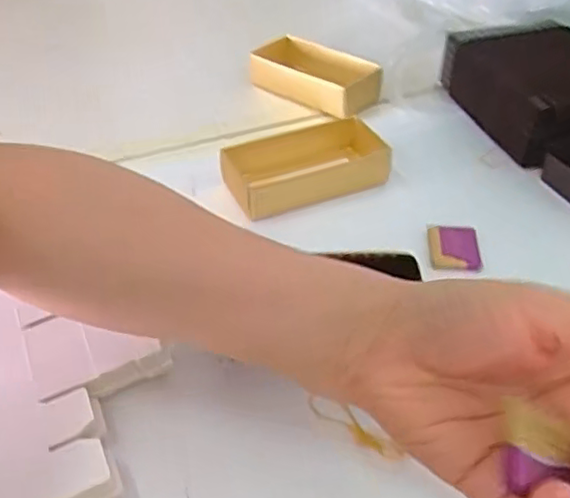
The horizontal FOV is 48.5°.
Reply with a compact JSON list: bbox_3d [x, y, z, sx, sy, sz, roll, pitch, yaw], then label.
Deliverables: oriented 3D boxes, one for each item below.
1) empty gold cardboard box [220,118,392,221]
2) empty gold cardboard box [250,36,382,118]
[{"bbox_3d":[0.015,-0.067,0.477,0.113,0.027,0.062,-20,43,-21],"label":"empty gold cardboard box"},{"bbox_3d":[0.025,-0.161,0.590,0.058,0.036,0.121,-32,49,-30],"label":"empty gold cardboard box"}]

